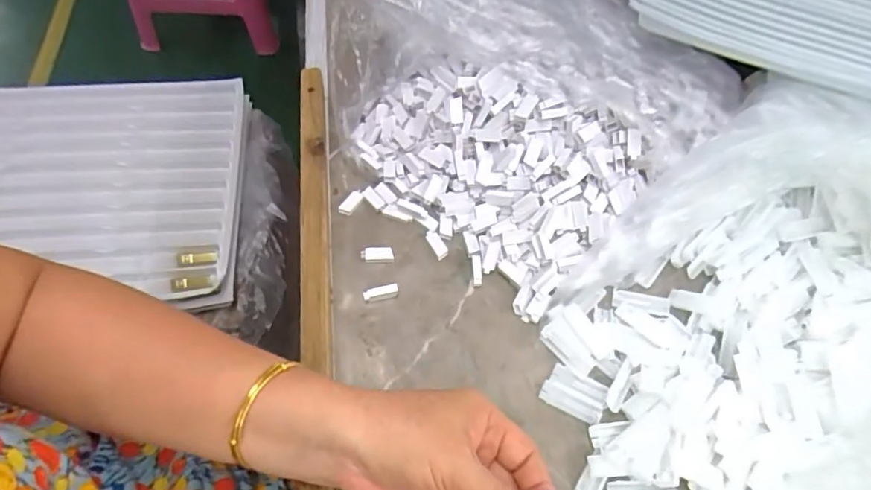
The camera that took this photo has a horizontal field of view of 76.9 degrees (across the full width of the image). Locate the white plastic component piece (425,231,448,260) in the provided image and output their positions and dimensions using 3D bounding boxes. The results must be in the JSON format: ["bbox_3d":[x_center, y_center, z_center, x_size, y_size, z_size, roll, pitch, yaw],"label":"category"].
[{"bbox_3d":[0.000,0.000,0.435,0.011,0.005,0.026,-29,64,-17],"label":"white plastic component piece"}]

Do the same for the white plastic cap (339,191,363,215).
[{"bbox_3d":[-0.069,-0.035,0.449,0.011,0.005,0.023,27,62,14],"label":"white plastic cap"}]

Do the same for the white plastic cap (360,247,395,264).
[{"bbox_3d":[-0.045,0.008,0.426,0.025,0.006,0.011,-3,60,-4],"label":"white plastic cap"}]

